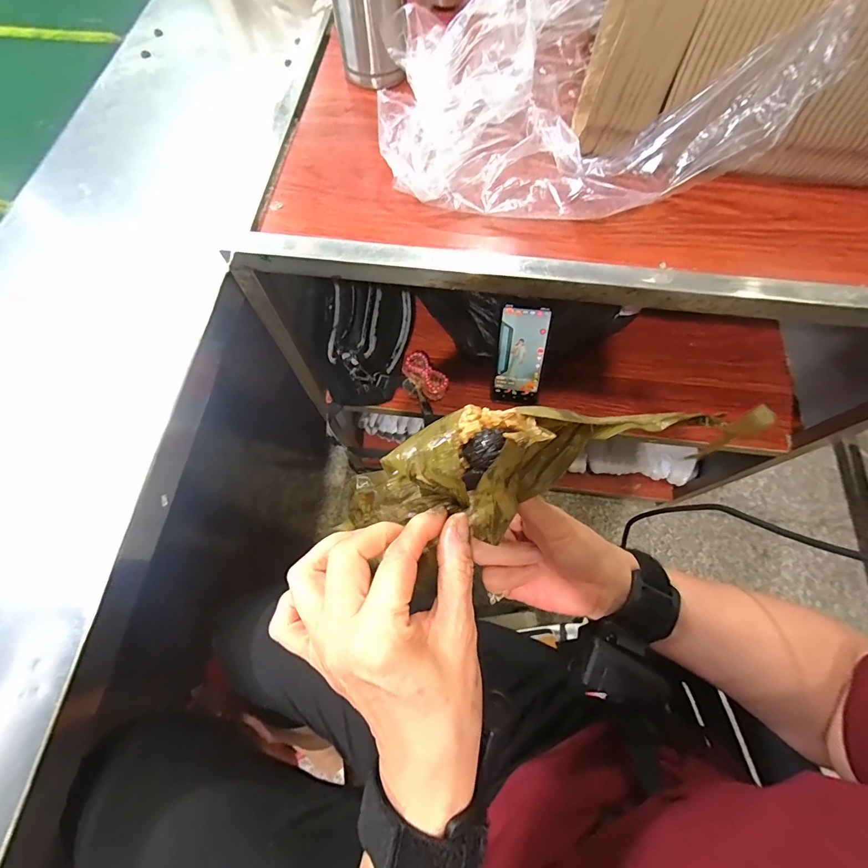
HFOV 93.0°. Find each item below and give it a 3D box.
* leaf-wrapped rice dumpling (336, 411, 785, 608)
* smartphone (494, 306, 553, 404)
[{"bbox_3d":[0.056,0.015,0.220,0.217,0.059,0.055,-15,67,9],"label":"leaf-wrapped rice dumpling"},{"bbox_3d":[0.133,-0.119,0.633,0.072,0.154,0.009,8,32,11],"label":"smartphone"}]

